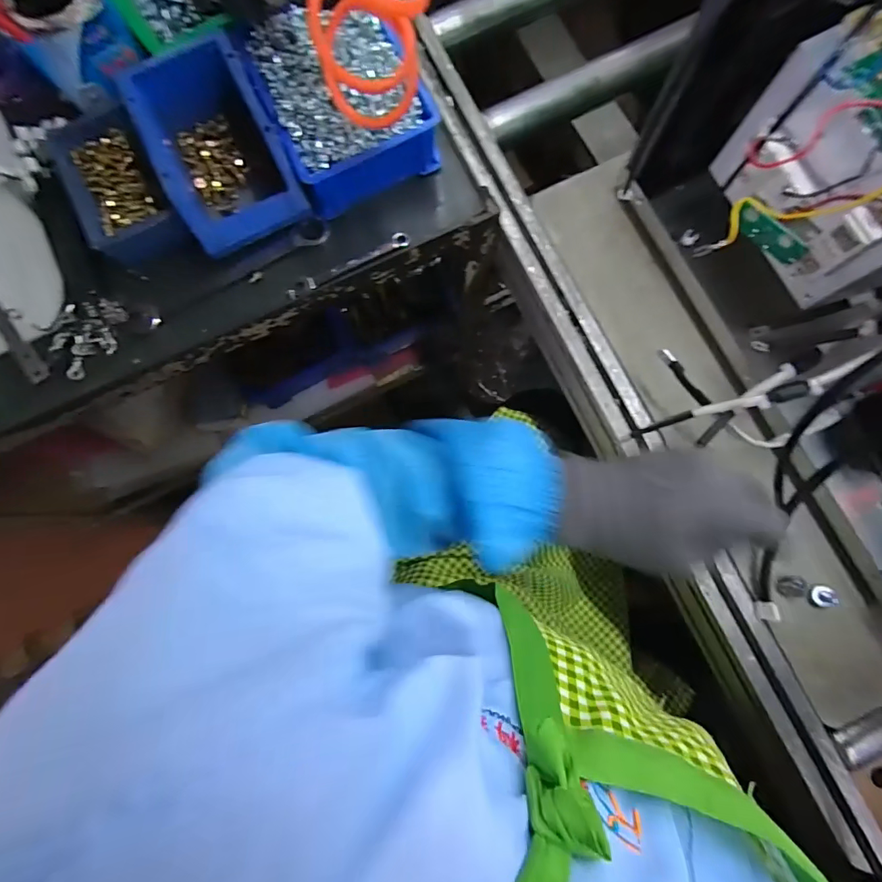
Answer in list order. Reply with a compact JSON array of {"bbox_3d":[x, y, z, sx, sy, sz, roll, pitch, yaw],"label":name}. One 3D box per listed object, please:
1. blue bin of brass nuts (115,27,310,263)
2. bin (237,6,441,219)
[{"bbox_3d":[-0.225,-0.293,0.459,0.114,0.075,0.180,-27,82,-2],"label":"blue bin of brass nuts"},{"bbox_3d":[-0.100,-0.343,0.464,0.148,0.076,0.169,-25,82,-2],"label":"bin"}]

